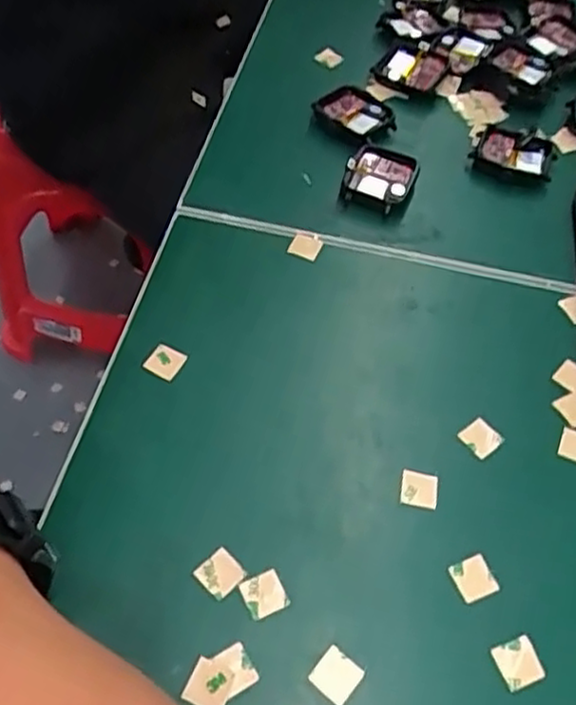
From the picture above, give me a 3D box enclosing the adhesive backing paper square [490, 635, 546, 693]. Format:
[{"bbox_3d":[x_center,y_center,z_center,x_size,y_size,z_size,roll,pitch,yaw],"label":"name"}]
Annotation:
[{"bbox_3d":[0.086,0.116,0.270,0.015,0.004,0.016,-17,57,-15],"label":"adhesive backing paper square"}]

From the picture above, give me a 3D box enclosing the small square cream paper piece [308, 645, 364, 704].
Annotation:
[{"bbox_3d":[0.018,0.118,0.264,0.015,0.004,0.015,39,60,16],"label":"small square cream paper piece"}]

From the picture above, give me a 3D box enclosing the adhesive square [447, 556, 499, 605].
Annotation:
[{"bbox_3d":[0.074,0.090,0.288,0.016,0.004,0.015,-19,58,-17],"label":"adhesive square"}]

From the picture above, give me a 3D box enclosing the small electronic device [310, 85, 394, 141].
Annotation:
[{"bbox_3d":[0.042,-0.146,0.442,0.049,0.009,0.032,40,61,22],"label":"small electronic device"}]

